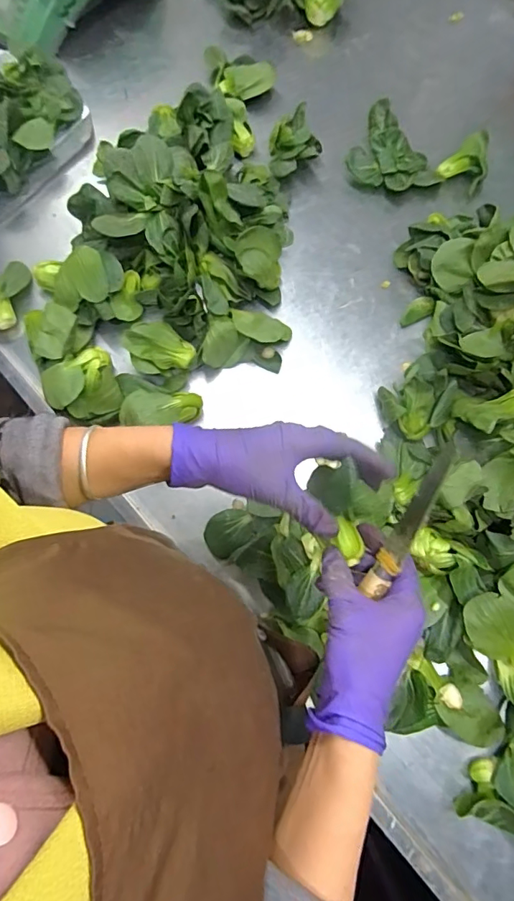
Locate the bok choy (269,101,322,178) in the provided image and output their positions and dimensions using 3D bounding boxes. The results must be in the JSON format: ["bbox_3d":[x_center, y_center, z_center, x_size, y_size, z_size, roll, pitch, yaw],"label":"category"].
[{"bbox_3d":[0.058,-0.460,0.704,0.074,0.044,0.111,5,76,0],"label":"bok choy"}]

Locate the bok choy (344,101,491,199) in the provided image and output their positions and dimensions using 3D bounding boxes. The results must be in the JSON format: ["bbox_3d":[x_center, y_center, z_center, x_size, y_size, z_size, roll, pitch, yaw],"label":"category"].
[{"bbox_3d":[0.241,-0.438,0.711,0.203,0.059,0.110,11,76,2],"label":"bok choy"}]

